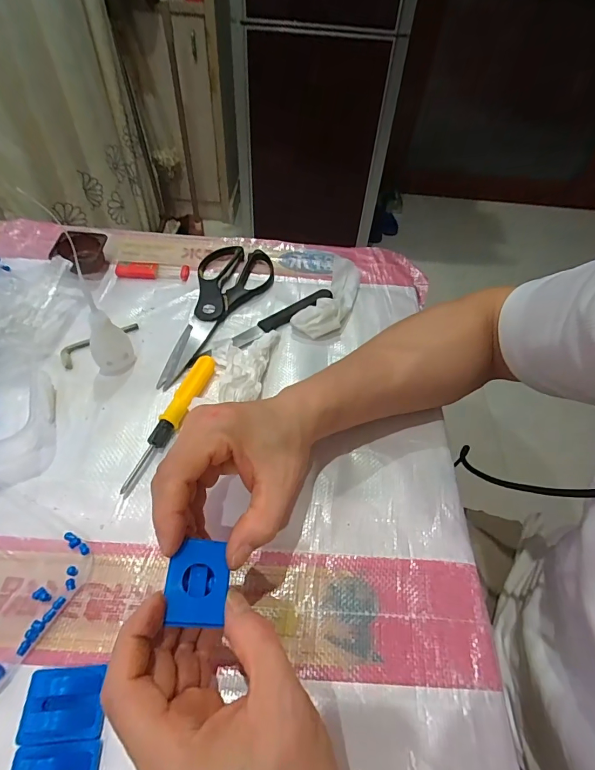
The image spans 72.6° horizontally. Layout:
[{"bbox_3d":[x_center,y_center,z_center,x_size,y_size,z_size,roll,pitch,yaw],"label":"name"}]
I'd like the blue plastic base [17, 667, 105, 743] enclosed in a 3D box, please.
[{"bbox_3d":[-0.133,0.182,0.231,0.043,0.010,0.034,-1,52,-6],"label":"blue plastic base"}]

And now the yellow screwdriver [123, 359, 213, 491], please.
[{"bbox_3d":[-0.106,0.029,0.352,0.019,0.015,0.141,16,52,8],"label":"yellow screwdriver"}]

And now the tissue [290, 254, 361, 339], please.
[{"bbox_3d":[0.042,-0.102,0.455,0.046,0.026,0.136,23,53,13],"label":"tissue"}]

